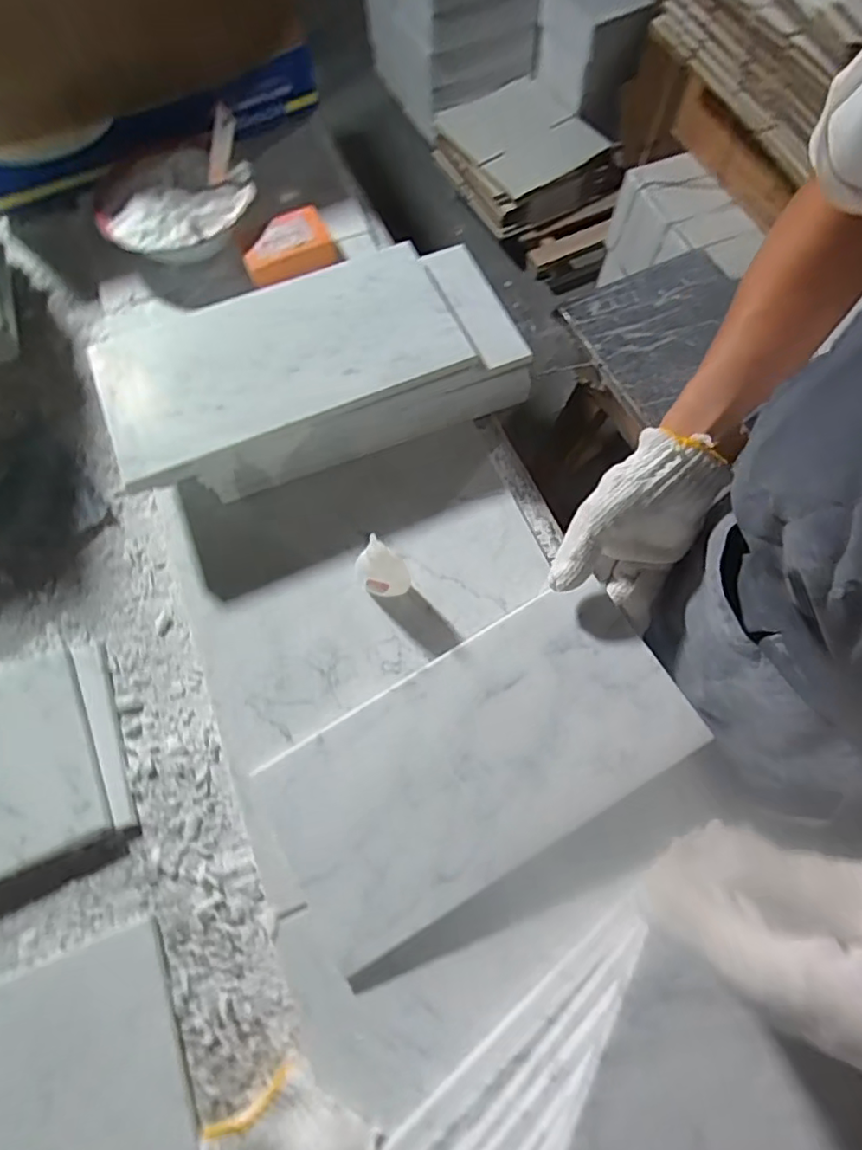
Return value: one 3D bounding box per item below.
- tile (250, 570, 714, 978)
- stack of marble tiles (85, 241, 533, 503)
[{"bbox_3d":[0.030,0.131,0.420,0.297,0.012,0.153,-31,70,-4],"label":"tile"},{"bbox_3d":[-0.104,-0.188,0.535,0.362,0.092,0.165,-21,72,-6],"label":"stack of marble tiles"}]

